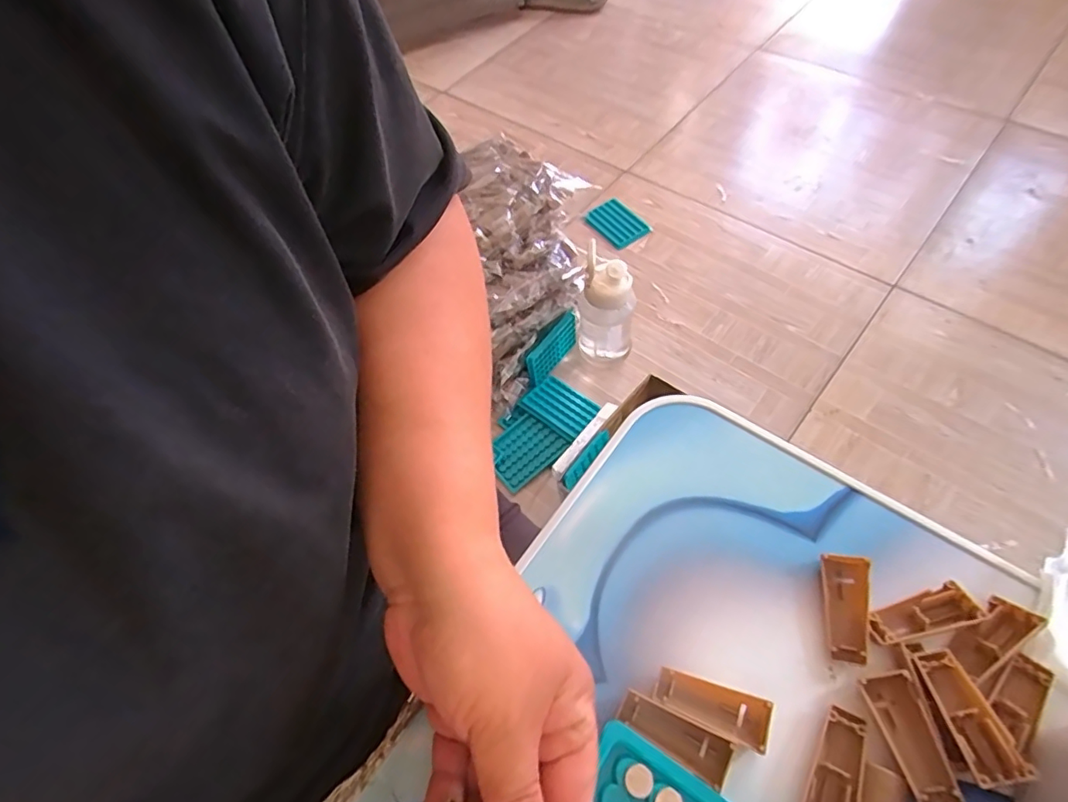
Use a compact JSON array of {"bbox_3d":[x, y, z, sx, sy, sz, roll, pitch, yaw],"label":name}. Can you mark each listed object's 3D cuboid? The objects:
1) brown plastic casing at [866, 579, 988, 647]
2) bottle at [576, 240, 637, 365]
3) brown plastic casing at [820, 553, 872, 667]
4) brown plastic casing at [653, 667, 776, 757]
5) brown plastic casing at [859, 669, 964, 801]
[{"bbox_3d":[0.182,0.100,0.253,0.050,0.009,0.018,-20,60,-6],"label":"brown plastic casing"},{"bbox_3d":[0.118,-0.147,0.901,0.094,0.224,0.071,4,60,8],"label":"bottle"},{"bbox_3d":[0.150,0.098,0.258,0.017,0.010,0.049,7,60,10],"label":"brown plastic casing"},{"bbox_3d":[0.080,0.138,0.246,0.049,0.012,0.020,15,62,14],"label":"brown plastic casing"},{"bbox_3d":[0.158,0.142,0.229,0.019,0.012,0.050,-3,45,0],"label":"brown plastic casing"}]

